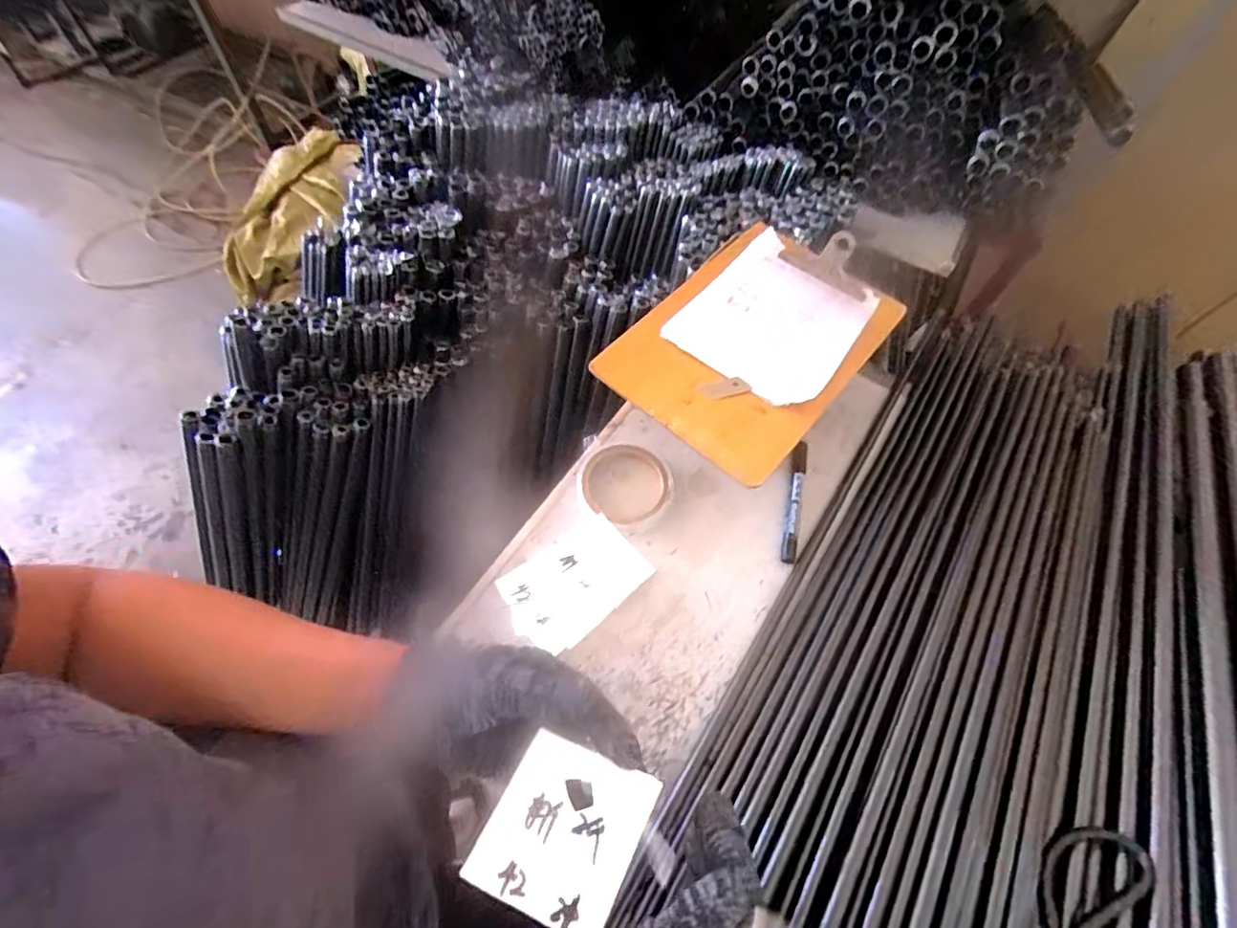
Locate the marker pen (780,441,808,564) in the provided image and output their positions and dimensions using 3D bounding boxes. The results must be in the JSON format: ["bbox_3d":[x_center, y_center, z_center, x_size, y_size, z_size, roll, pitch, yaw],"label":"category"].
[{"bbox_3d":[0.184,0.037,0.557,0.017,0.009,0.137,12,62,8],"label":"marker pen"}]

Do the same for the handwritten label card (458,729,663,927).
[{"bbox_3d":[-0.028,0.201,0.293,0.077,0.006,0.080,27,65,7],"label":"handwritten label card"}]

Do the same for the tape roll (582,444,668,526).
[{"bbox_3d":[0.007,0.019,0.553,0.089,0.017,0.088,-14,61,-6],"label":"tape roll"}]

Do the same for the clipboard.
[{"bbox_3d":[0.137,-0.130,0.527,0.187,0.016,0.286,37,68,20],"label":"clipboard"}]

